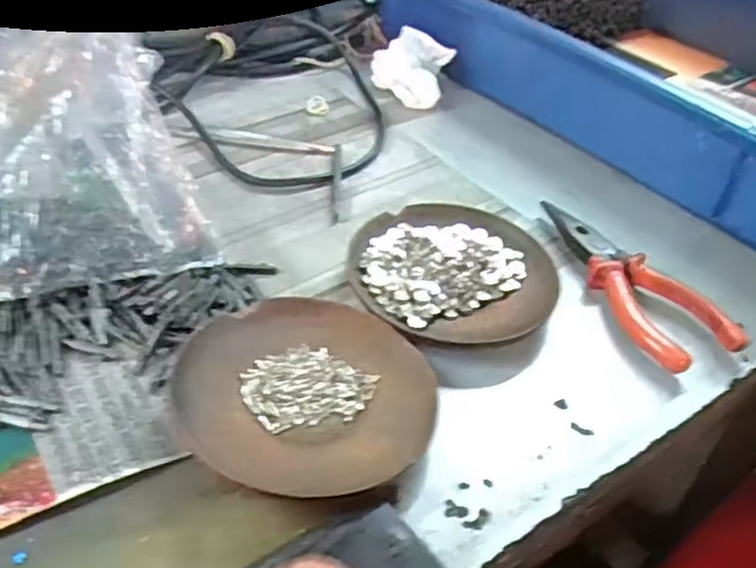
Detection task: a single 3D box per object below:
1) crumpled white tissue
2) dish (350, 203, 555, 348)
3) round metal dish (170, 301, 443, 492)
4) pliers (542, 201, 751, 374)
[{"bbox_3d":[0.024,-0.171,0.577,0.061,0.041,0.064,13,41,9],"label":"crumpled white tissue"},{"bbox_3d":[0.040,-0.005,0.406,0.109,0.016,0.113,3,40,-3],"label":"dish"},{"bbox_3d":[-0.032,0.047,0.327,0.109,0.022,0.109,3,40,-3],"label":"round metal dish"},{"bbox_3d":[0.141,-0.005,0.416,0.046,0.016,0.140,-14,44,-22],"label":"pliers"}]

